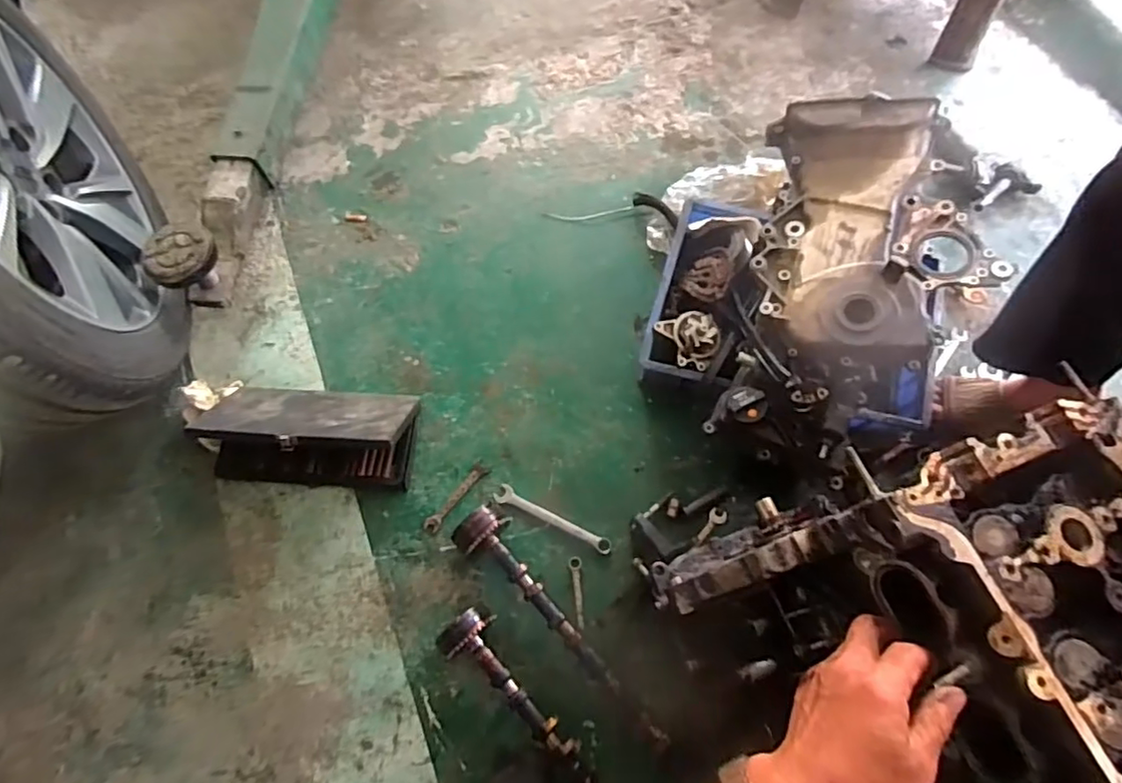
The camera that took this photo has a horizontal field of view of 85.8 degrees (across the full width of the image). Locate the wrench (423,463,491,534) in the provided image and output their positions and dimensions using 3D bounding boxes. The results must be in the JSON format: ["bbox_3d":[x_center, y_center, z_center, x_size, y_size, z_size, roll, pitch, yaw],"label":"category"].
[{"bbox_3d":[-0.169,0.171,0.980,0.026,0.004,0.131,39,76,14],"label":"wrench"}]

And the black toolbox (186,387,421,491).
[{"bbox_3d":[-0.404,0.063,0.968,0.313,0.165,0.155,1,69,4],"label":"black toolbox"}]

